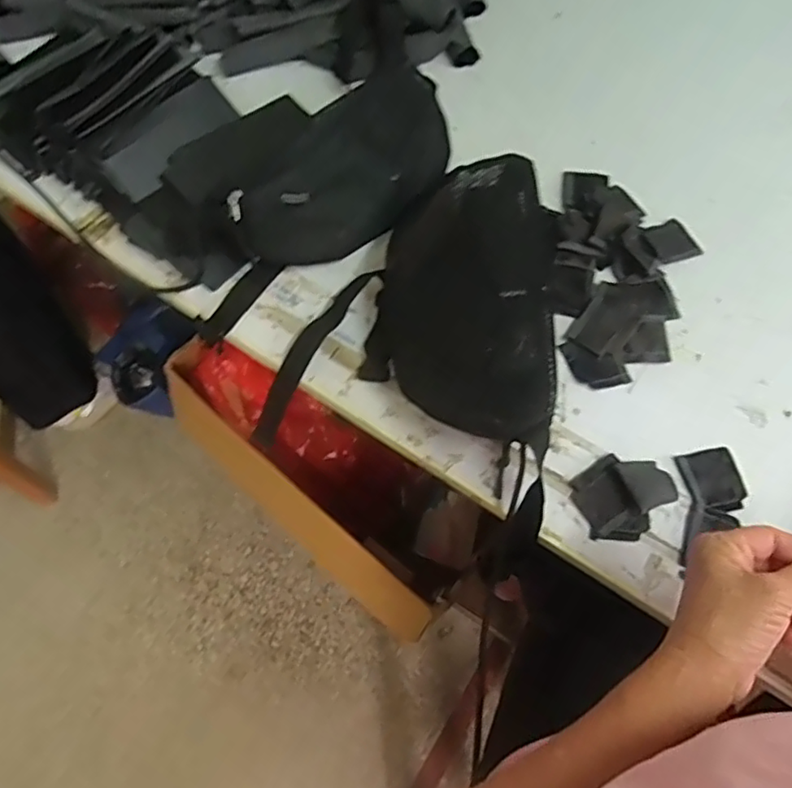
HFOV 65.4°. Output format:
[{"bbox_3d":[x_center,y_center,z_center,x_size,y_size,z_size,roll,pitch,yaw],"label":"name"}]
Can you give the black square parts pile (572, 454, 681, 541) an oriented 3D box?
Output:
[{"bbox_3d":[0.182,0.081,0.497,0.070,0.024,0.063,-32,69,-16],"label":"black square parts pile"}]

